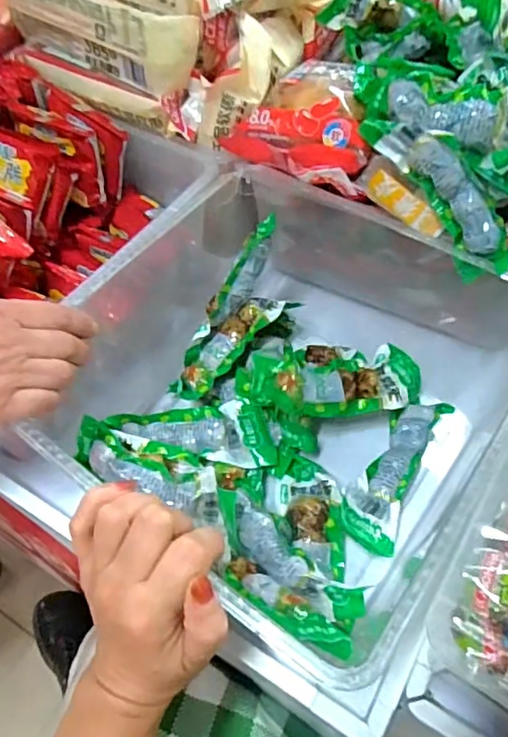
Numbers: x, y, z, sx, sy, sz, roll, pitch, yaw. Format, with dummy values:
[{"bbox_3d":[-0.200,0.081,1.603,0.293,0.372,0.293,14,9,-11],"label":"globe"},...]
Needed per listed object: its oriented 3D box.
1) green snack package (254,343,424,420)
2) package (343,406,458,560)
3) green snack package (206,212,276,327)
[{"bbox_3d":[0.071,0.013,0.486,0.147,0.035,0.059,-3,53,-16],"label":"green snack package"},{"bbox_3d":[0.115,0.080,0.465,0.049,0.023,0.139,27,59,19],"label":"package"},{"bbox_3d":[-0.010,-0.082,0.505,0.021,0.104,0.031,43,25,26],"label":"green snack package"}]

